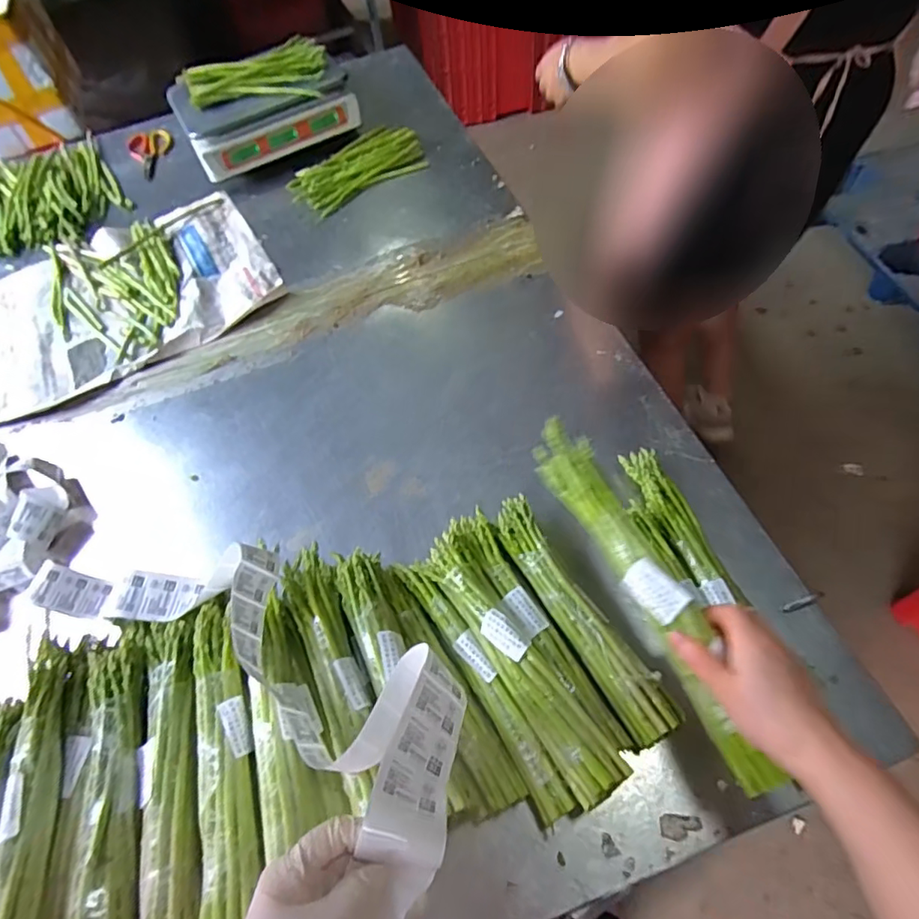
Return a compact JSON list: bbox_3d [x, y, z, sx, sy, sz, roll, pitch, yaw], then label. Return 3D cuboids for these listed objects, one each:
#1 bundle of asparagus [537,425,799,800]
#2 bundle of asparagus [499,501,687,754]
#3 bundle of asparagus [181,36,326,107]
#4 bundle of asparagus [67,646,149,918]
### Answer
[{"bbox_3d":[0.154,0.102,0.470,0.044,0.041,0.330,-22,61,-9],"label":"bundle of asparagus"},{"bbox_3d":[0.113,0.155,0.561,0.053,0.046,0.266,-29,60,-11],"label":"bundle of asparagus"},{"bbox_3d":[-0.391,-0.739,1.050,0.275,0.038,0.184,-17,59,-4],"label":"bundle of asparagus"},{"bbox_3d":[-0.306,0.292,0.485,0.059,0.051,0.268,-16,59,-3],"label":"bundle of asparagus"}]

